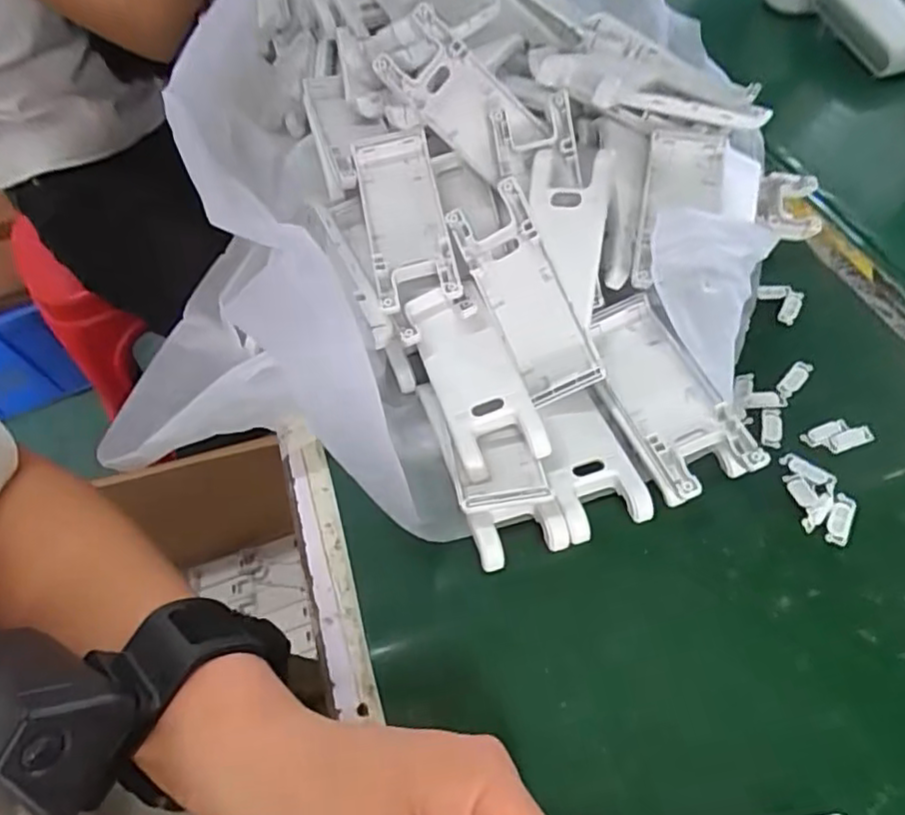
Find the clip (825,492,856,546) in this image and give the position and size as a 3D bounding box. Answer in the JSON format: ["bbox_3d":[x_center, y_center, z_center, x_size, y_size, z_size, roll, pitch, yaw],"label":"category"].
[{"bbox_3d":[0.162,0.047,0.266,0.009,0.006,0.022,23,60,19],"label":"clip"}]

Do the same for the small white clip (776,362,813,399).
[{"bbox_3d":[0.170,-0.015,0.316,0.023,0.004,0.008,-40,61,-21],"label":"small white clip"}]

